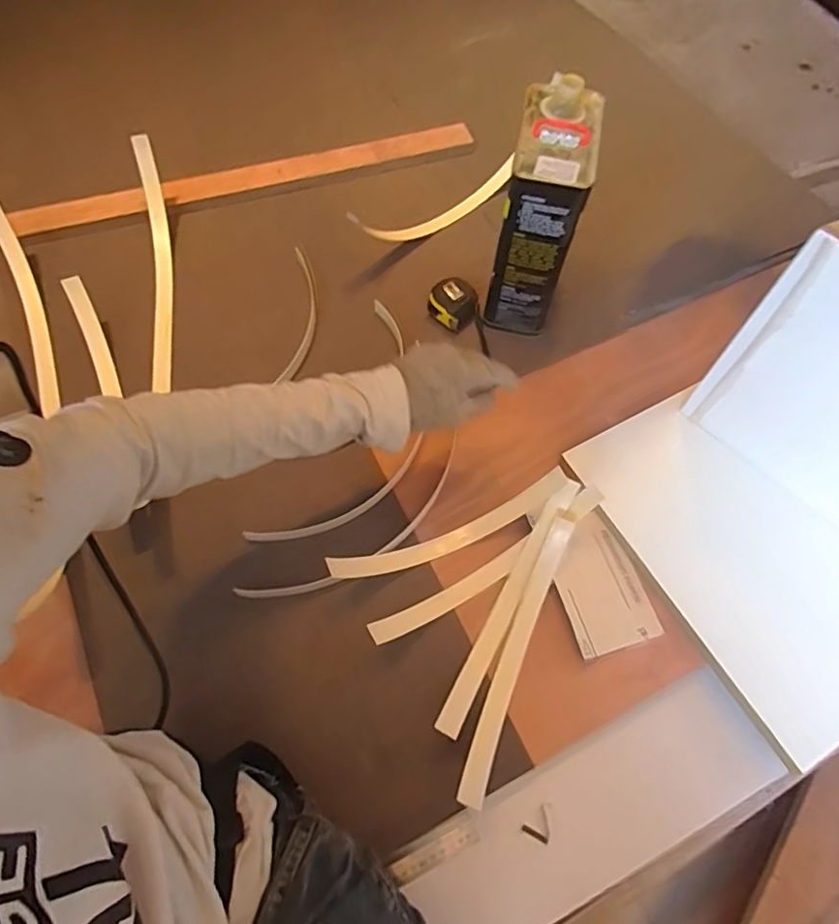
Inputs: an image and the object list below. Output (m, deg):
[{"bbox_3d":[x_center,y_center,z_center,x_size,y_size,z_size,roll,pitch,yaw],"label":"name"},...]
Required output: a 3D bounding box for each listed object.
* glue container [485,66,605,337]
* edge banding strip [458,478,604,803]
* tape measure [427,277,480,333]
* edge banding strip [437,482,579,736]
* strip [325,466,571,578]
[{"bbox_3d":[0.153,-0.302,0.730,0.089,0.261,0.152,13,63,5],"label":"glue container"},{"bbox_3d":[0.111,0.176,0.590,0.033,0.064,0.334,25,65,11],"label":"edge banding strip"},{"bbox_3d":[0.048,-0.224,0.802,0.061,0.042,0.068,40,69,18],"label":"tape measure"},{"bbox_3d":[0.094,0.150,0.597,0.025,0.074,0.280,27,65,12],"label":"edge banding strip"},{"bbox_3d":[0.032,0.079,0.633,0.268,0.077,0.024,-20,65,-11],"label":"strip"}]

